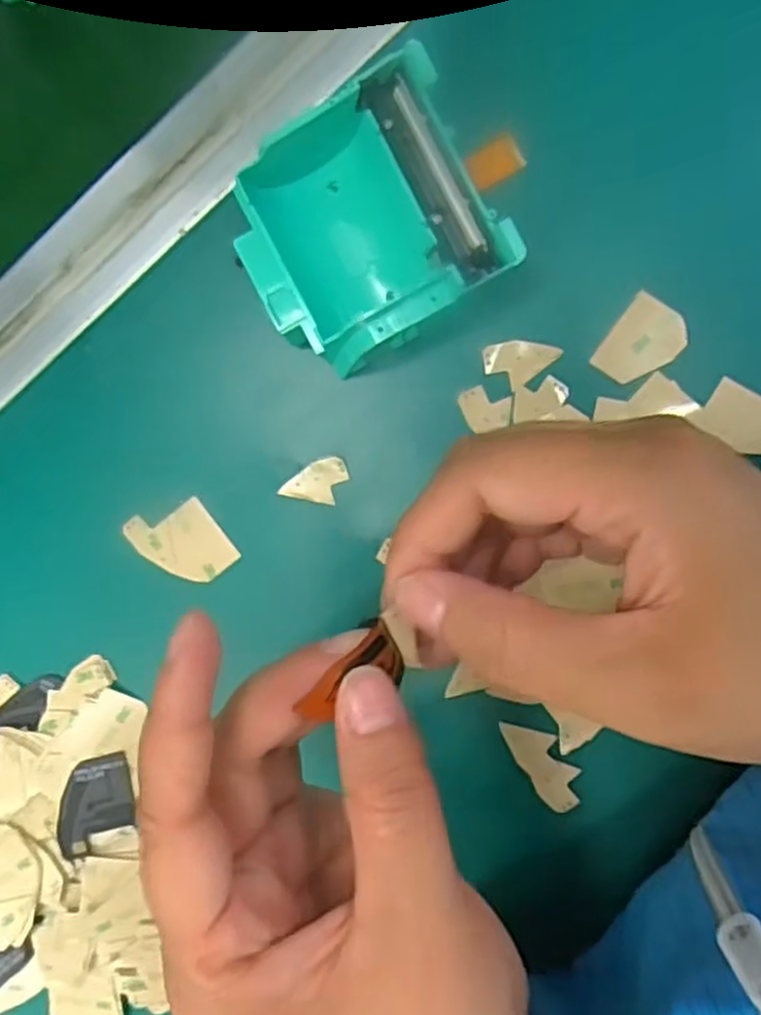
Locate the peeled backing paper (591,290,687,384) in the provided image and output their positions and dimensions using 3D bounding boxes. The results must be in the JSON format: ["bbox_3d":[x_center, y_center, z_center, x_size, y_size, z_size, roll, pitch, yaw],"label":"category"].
[{"bbox_3d":[0.090,-0.056,0.261,0.023,0.004,0.029,35,98,5],"label":"peeled backing paper"}]

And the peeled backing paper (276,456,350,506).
[{"bbox_3d":[-0.024,-0.011,0.280,0.022,0.004,0.017,12,90,3],"label":"peeled backing paper"}]

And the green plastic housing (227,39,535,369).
[{"bbox_3d":[-0.005,-0.092,0.254,0.079,0.038,0.079,-27,89,9],"label":"green plastic housing"}]

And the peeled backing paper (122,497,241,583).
[{"bbox_3d":[-0.076,0.013,0.290,0.031,0.004,0.036,-36,88,9],"label":"peeled backing paper"}]

